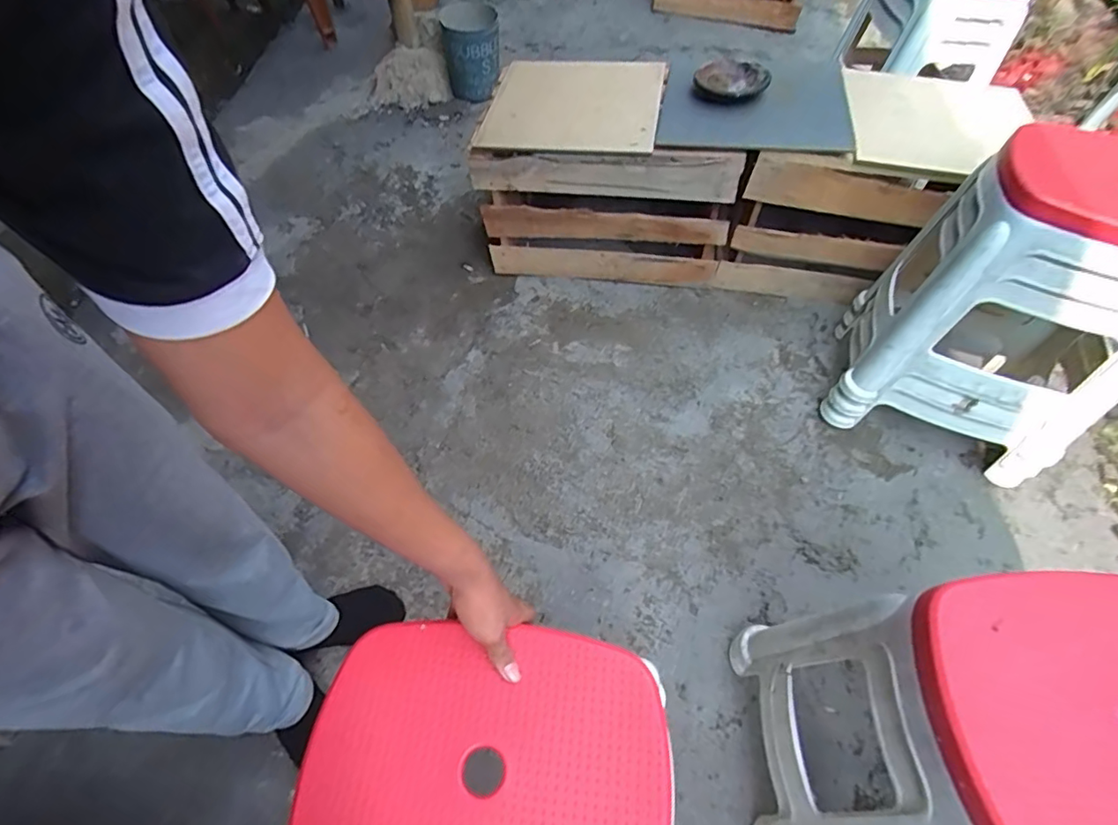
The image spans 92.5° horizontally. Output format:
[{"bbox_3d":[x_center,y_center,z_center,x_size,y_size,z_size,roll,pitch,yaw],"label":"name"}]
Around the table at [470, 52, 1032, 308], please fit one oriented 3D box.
[{"bbox_3d":[0.329,-0.554,1.267,0.977,0.393,0.336,8,57,5],"label":"table"}]

